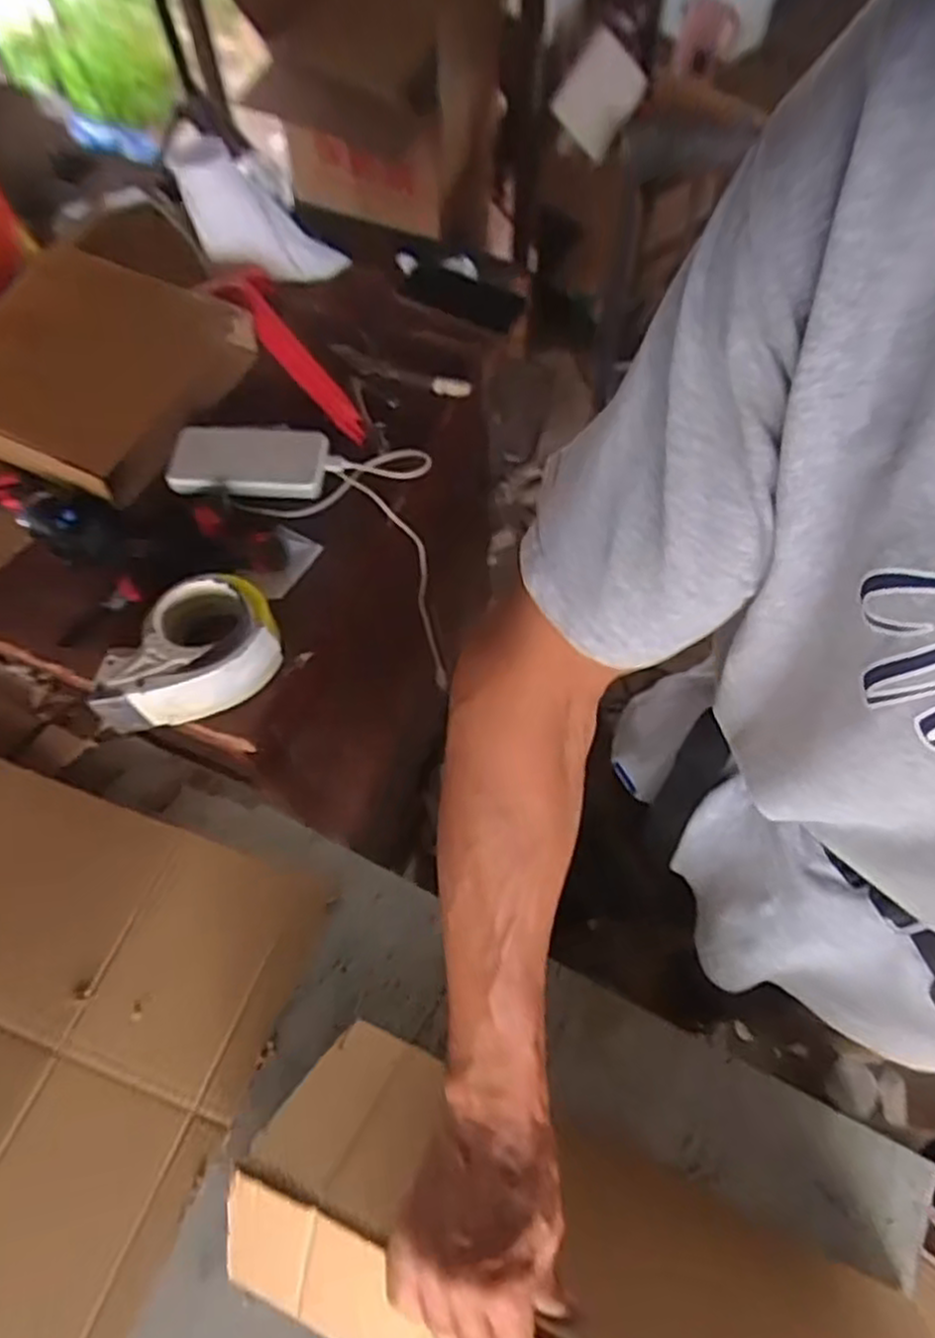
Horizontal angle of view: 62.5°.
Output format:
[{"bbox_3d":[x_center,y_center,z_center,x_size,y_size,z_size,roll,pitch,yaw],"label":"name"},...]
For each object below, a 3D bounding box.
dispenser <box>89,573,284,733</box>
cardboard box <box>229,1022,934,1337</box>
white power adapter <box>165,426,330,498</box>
[{"bbox_3d":[-0.259,-0.019,0.713,0.162,0.065,0.111,-17,64,-8],"label":"dispenser"},{"bbox_3d":[0.043,0.401,0.493,0.405,0.178,0.189,22,64,11],"label":"cardboard box"},{"bbox_3d":[-0.238,-0.225,0.836,0.169,0.026,0.080,1,62,1],"label":"white power adapter"}]

